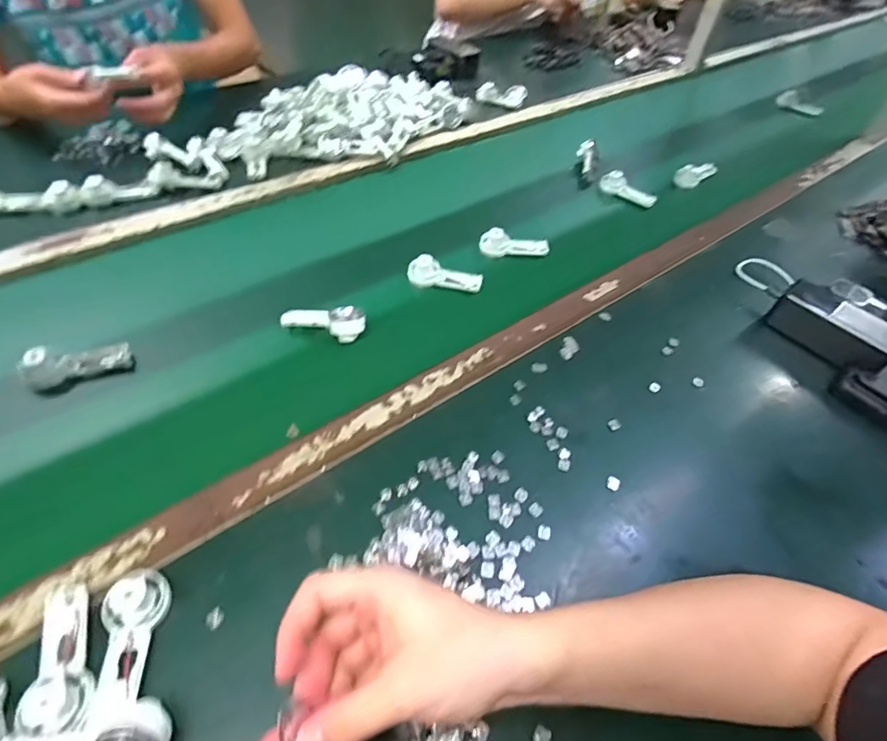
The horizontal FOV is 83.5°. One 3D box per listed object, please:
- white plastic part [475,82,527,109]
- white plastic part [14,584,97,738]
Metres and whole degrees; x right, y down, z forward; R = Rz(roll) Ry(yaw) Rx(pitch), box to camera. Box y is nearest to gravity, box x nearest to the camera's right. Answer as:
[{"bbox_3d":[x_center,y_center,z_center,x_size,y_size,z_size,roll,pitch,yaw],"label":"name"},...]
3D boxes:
[{"bbox_3d":[0.120,-0.568,1.016,0.097,0.033,0.046,11,49,4],"label":"white plastic part"},{"bbox_3d":[-0.253,0.184,0.326,0.035,0.025,0.095,-16,55,-18],"label":"white plastic part"}]

